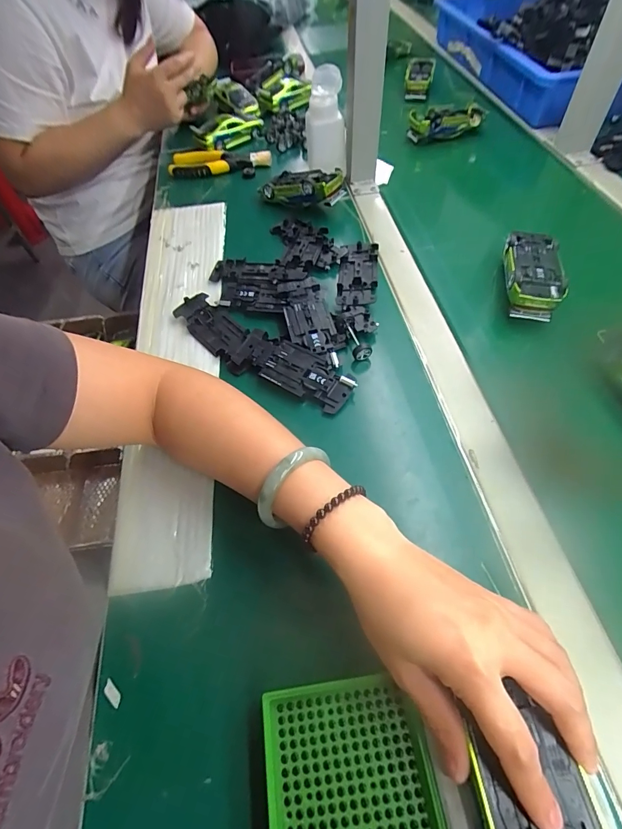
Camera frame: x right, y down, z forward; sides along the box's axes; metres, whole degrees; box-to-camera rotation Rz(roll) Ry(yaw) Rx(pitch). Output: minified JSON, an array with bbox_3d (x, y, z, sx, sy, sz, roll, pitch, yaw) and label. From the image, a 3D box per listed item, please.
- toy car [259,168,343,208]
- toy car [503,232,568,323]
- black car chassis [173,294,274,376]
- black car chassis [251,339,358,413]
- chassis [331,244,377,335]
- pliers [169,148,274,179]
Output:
[{"bbox_3d":[-0.014,-0.326,0.573,0.130,0.039,0.049,16,57,29],"label":"toy car"},{"bbox_3d":[0.247,-0.159,0.446,0.055,0.035,0.118,12,57,12],"label":"toy car"},{"bbox_3d":[-0.097,-0.092,0.437,0.050,0.017,0.136,-37,61,-19],"label":"black car chassis"},{"bbox_3d":[-0.009,-0.040,0.400,0.108,0.022,0.047,27,62,20],"label":"black car chassis"},{"bbox_3d":[0.055,-0.154,0.470,0.046,0.015,0.158,3,56,6],"label":"chassis"},{"bbox_3d":[-0.154,-0.430,0.669,0.167,0.016,0.062,-3,56,2],"label":"pliers"}]

